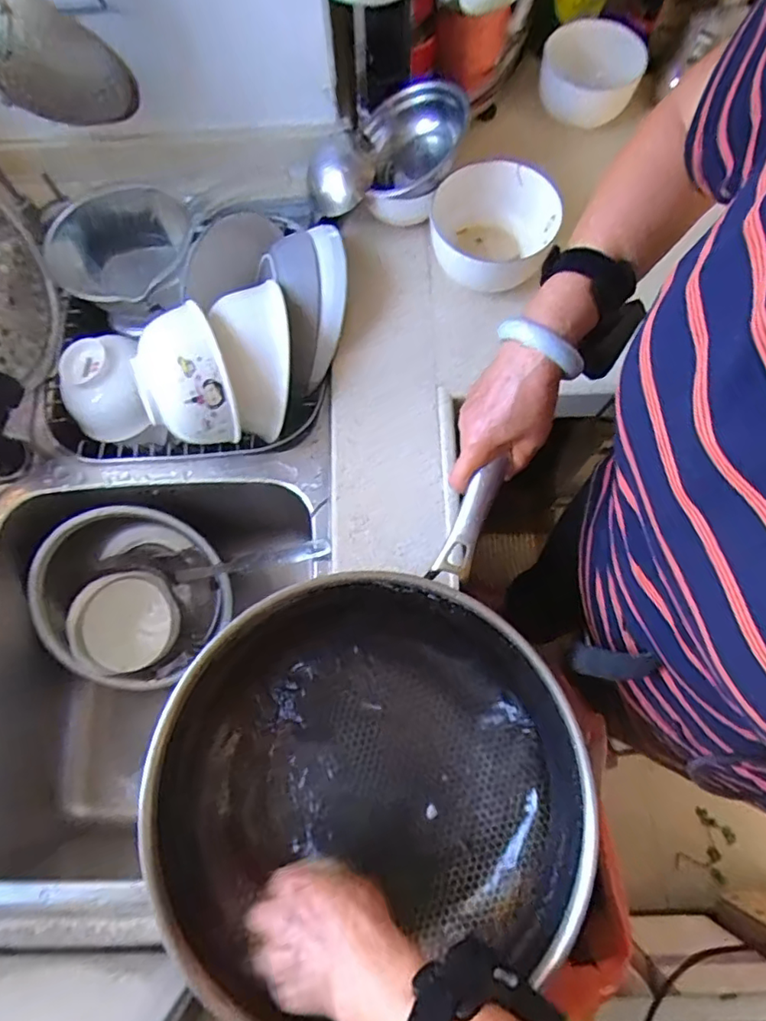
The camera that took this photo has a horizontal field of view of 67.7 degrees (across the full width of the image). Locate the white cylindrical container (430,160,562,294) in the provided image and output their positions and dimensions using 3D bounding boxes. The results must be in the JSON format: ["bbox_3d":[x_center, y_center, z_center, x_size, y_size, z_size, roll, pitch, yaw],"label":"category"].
[{"bbox_3d":[0.119,-0.309,0.633,0.130,0.077,0.121,0,72,2],"label":"white cylindrical container"}]

